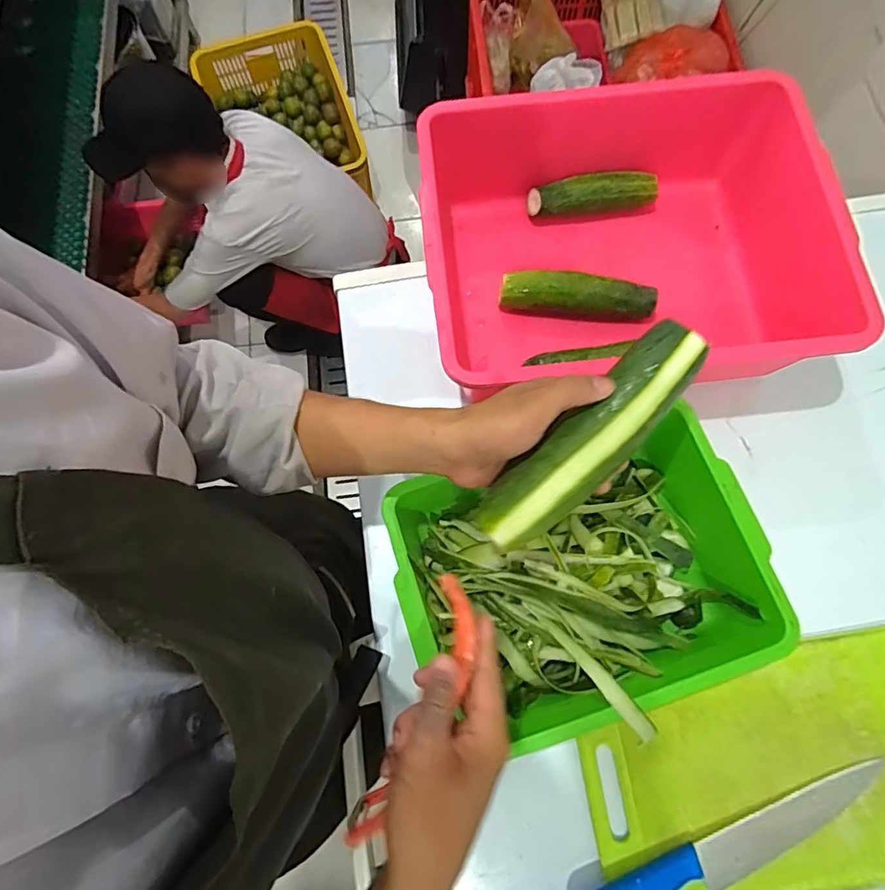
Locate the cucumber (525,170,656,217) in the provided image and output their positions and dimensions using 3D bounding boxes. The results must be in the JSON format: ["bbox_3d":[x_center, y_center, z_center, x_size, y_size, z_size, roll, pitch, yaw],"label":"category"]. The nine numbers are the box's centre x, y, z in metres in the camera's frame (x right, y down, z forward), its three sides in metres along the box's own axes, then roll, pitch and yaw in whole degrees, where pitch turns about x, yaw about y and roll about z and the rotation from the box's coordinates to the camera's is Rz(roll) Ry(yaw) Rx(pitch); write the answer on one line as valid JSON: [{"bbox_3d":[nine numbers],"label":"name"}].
[{"bbox_3d":[0.176,-0.296,0.606,0.147,0.035,0.031,-3,74,0],"label":"cucumber"}]

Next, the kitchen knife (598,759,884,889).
[{"bbox_3d":[0.257,0.358,0.449,0.305,0.020,0.039,-21,75,-5],"label":"kitchen knife"}]

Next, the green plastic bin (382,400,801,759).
[{"bbox_3d":[0.119,0.118,0.475,0.298,0.101,0.223,-16,75,-4],"label":"green plastic bin"}]

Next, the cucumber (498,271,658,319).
[{"bbox_3d":[0.151,-0.167,0.581,0.169,0.043,0.038,7,75,3],"label":"cucumber"}]

